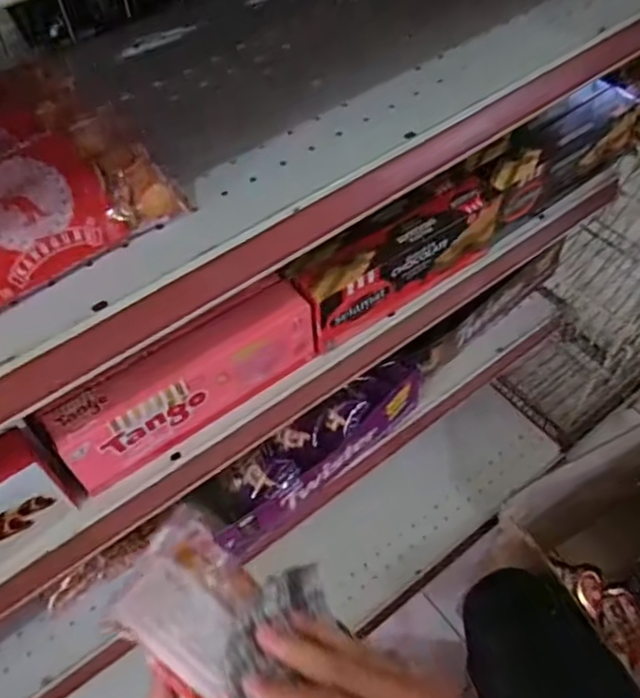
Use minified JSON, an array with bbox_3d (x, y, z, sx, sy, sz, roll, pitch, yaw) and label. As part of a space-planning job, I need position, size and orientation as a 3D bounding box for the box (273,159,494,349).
[{"bbox_3d":[0.071,-0.085,0.596,0.207,0.090,0.052,-33,58,-19],"label":"box"}]

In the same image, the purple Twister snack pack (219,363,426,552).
[{"bbox_3d":[-0.005,0.107,0.739,0.286,0.063,0.084,-36,59,-21],"label":"purple Twister snack pack"}]

